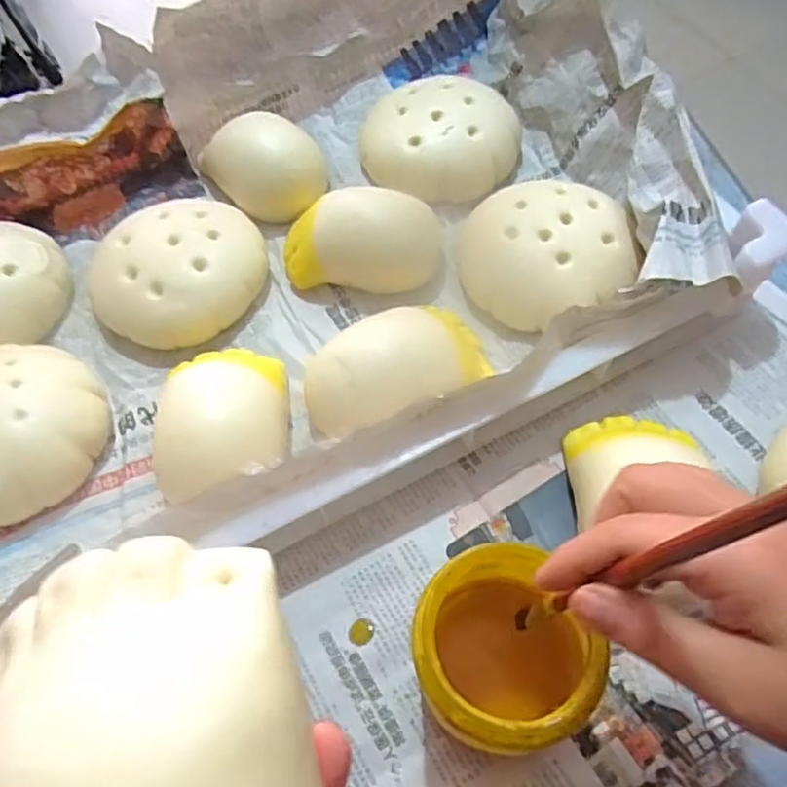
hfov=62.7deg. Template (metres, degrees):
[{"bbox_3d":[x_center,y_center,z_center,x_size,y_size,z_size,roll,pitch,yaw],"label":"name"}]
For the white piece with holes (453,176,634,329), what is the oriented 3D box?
[{"bbox_3d":[0.107,-0.102,0.455,0.112,0.033,0.111,-16,61,-5],"label":"white piece with holes"}]

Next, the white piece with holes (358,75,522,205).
[{"bbox_3d":[0.037,-0.209,0.523,0.125,0.038,0.108,2,61,5],"label":"white piece with holes"}]

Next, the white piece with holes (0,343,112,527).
[{"bbox_3d":[-0.242,0.024,0.409,0.105,0.052,0.116,21,64,15],"label":"white piece with holes"}]

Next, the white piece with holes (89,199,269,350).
[{"bbox_3d":[-0.157,-0.094,0.473,0.122,0.031,0.114,-2,60,3],"label":"white piece with holes"}]

